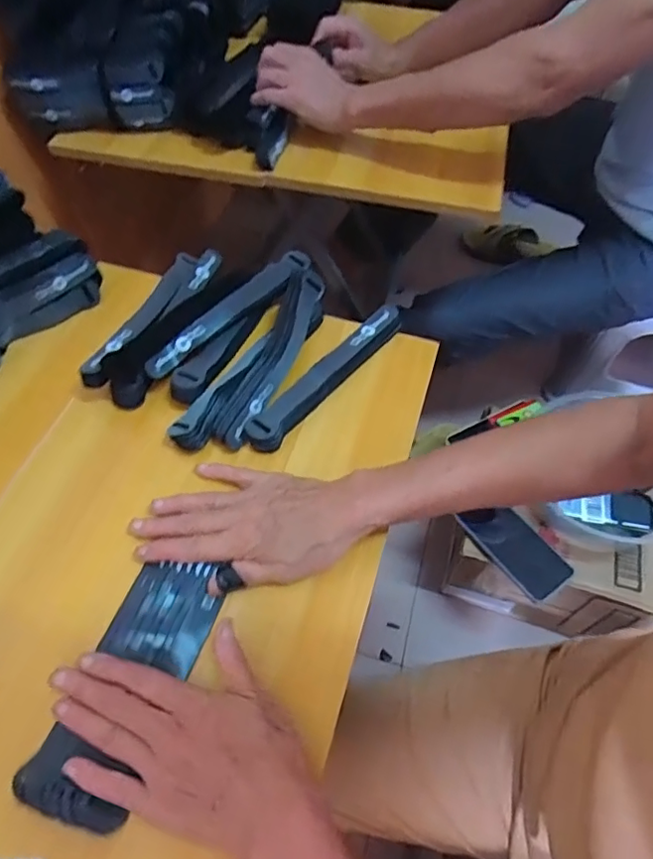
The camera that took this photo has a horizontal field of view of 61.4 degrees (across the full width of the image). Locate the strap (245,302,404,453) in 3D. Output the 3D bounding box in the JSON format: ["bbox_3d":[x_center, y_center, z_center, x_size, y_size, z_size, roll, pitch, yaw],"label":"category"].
[{"bbox_3d":[0.000,-0.054,0.498,0.037,0.016,0.200,34,61,19],"label":"strap"}]

